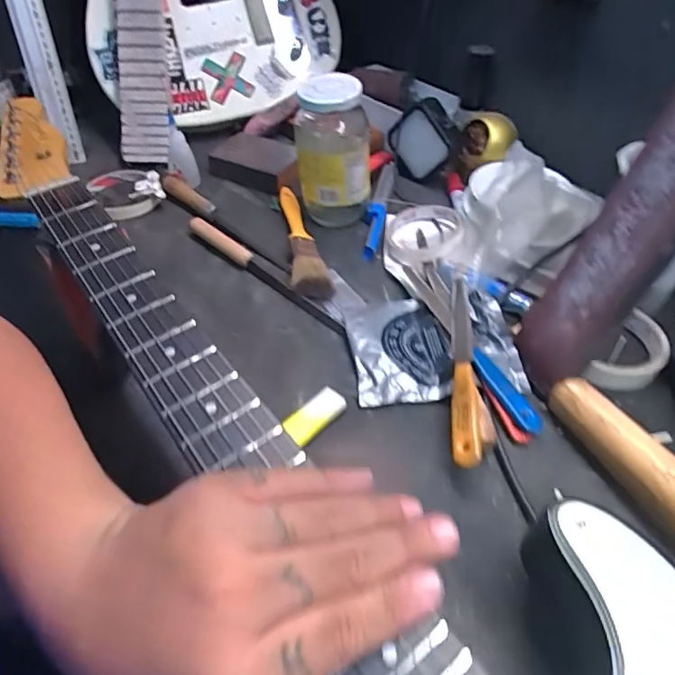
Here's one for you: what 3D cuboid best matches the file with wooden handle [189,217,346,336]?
[{"bbox_3d":[-0.069,-0.069,0.504,0.216,0.017,0.022,35,55,31],"label":"file with wooden handle"}]

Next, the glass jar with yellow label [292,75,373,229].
[{"bbox_3d":[-0.006,-0.190,0.536,0.075,0.137,0.093,0,45,2],"label":"glass jar with yellow label"}]

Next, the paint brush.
[{"bbox_3d":[-0.042,-0.103,0.538,0.034,0.018,0.190,-11,46,-10],"label":"paint brush"}]

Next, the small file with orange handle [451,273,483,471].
[{"bbox_3d":[0.098,0.018,0.410,0.019,0.019,0.189,5,45,7],"label":"small file with orange handle"}]

